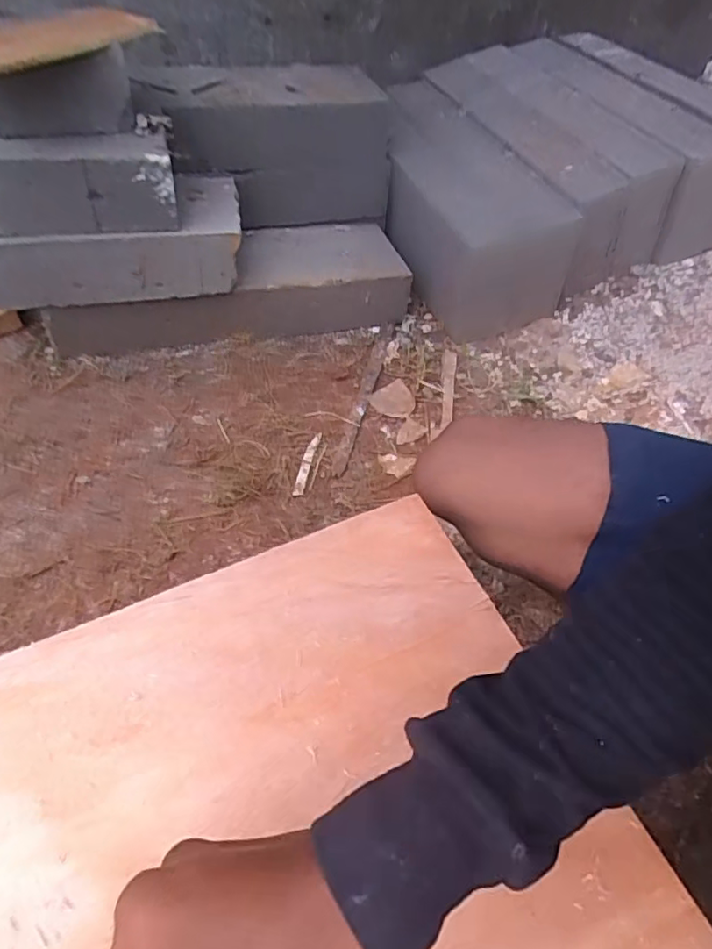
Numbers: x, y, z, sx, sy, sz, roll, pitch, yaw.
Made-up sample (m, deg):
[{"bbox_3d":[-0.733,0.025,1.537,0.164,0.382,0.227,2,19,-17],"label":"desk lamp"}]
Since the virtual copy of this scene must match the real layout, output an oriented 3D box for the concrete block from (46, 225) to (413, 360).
[{"bbox_3d":[-0.201,-0.313,0.979,0.577,0.099,0.173,-11,52,-15],"label":"concrete block"}]

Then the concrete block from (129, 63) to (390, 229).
[{"bbox_3d":[-0.154,-0.563,1.001,0.416,0.213,0.143,-12,52,-16],"label":"concrete block"}]

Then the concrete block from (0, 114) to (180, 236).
[{"bbox_3d":[-0.369,-0.399,0.770,0.243,0.107,0.139,-5,51,-10],"label":"concrete block"}]

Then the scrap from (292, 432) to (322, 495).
[{"bbox_3d":[-0.069,-0.017,0.817,0.016,0.010,0.114,11,50,3],"label":"scrap"}]

